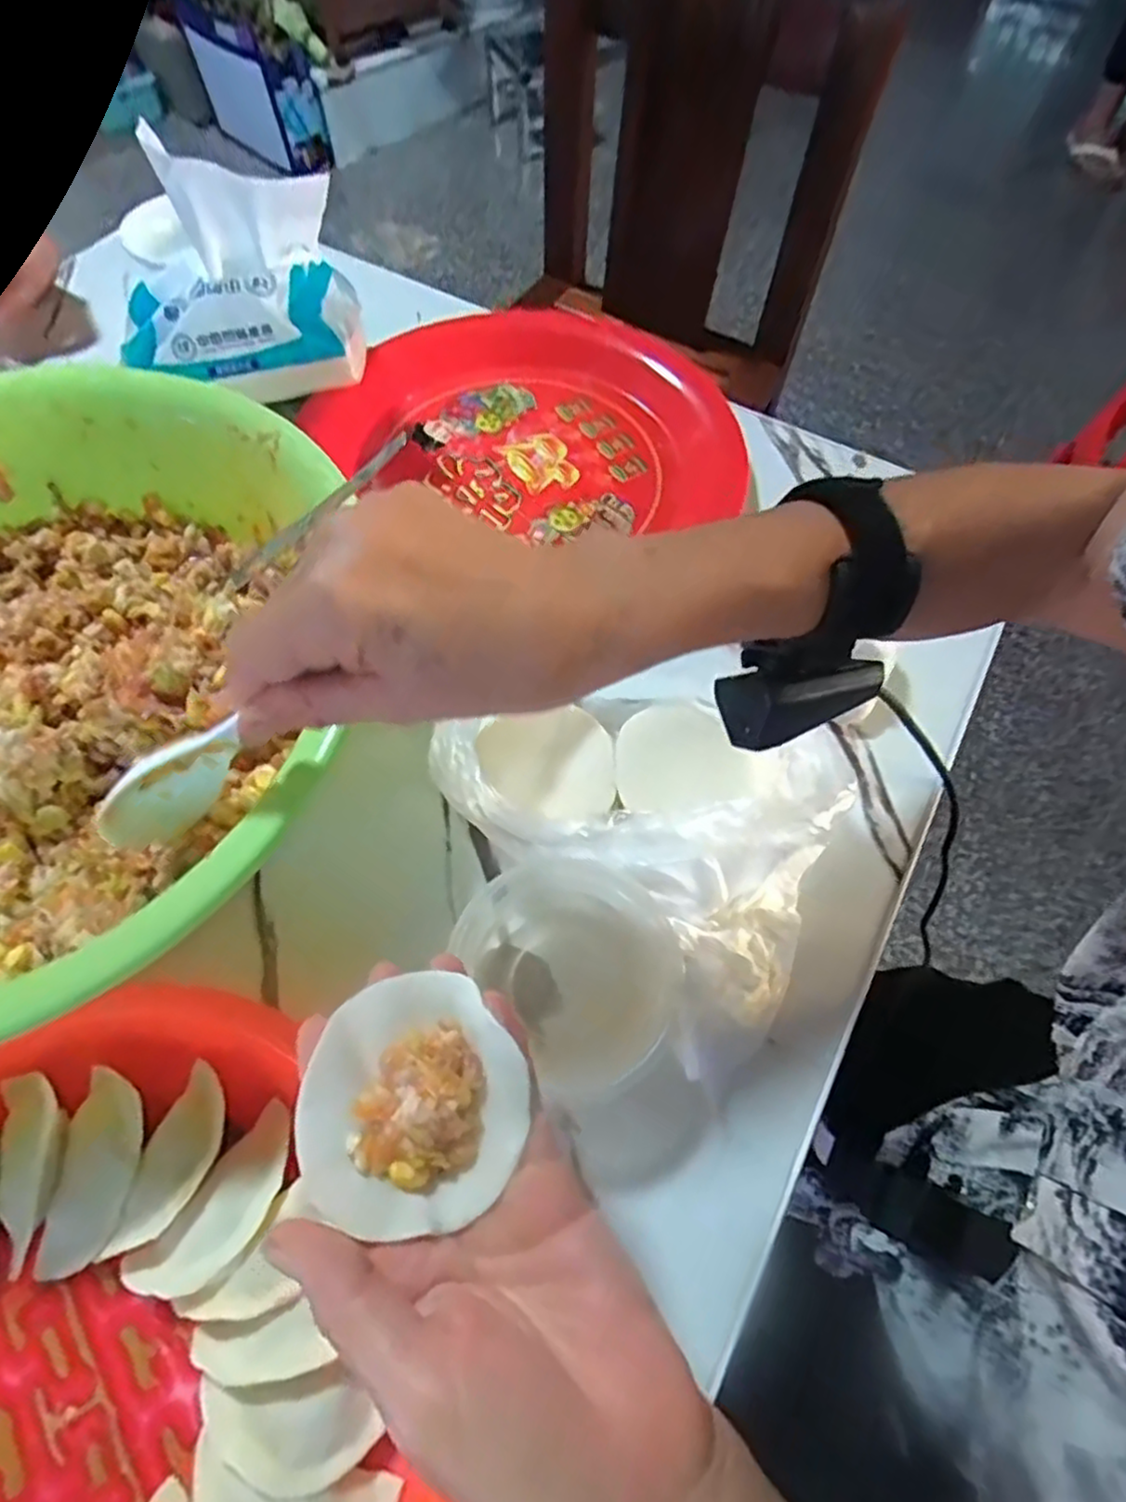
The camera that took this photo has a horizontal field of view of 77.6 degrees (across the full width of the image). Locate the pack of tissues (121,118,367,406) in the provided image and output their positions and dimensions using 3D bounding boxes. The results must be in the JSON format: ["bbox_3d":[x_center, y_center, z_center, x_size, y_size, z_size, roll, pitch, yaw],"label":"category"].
[{"bbox_3d":[-0.220,-0.308,0.453,0.159,0.128,0.067,-9,63,-7],"label":"pack of tissues"}]

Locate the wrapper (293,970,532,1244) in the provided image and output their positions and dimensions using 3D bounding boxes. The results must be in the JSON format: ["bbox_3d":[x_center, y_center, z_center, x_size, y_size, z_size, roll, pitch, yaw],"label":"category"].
[{"bbox_3d":[-0.047,0.111,0.225,0.068,0.017,0.072,-12,63,-8],"label":"wrapper"}]

